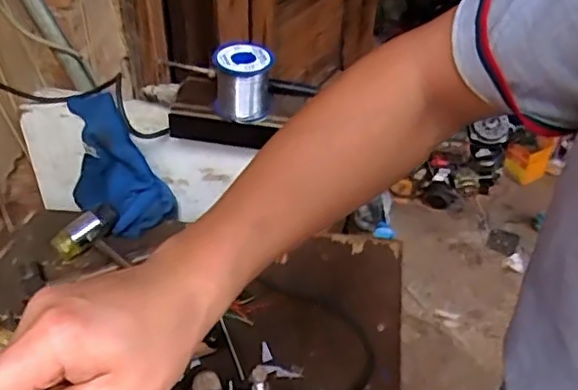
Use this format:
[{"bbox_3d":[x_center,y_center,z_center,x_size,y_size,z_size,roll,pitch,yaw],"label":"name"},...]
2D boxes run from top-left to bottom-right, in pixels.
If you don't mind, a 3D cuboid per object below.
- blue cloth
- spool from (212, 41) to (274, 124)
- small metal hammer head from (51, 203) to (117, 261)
[{"bbox_3d":[-0.212,-0.037,0.725,0.136,0.122,0.080,32,50,29],"label":"blue cloth"},{"bbox_3d":[-0.048,-0.120,0.647,0.060,0.070,0.060,1,42,-1],"label":"spool"},{"bbox_3d":[-0.238,0.040,0.700,0.078,0.028,0.035,-41,55,-19],"label":"small metal hammer head"}]

